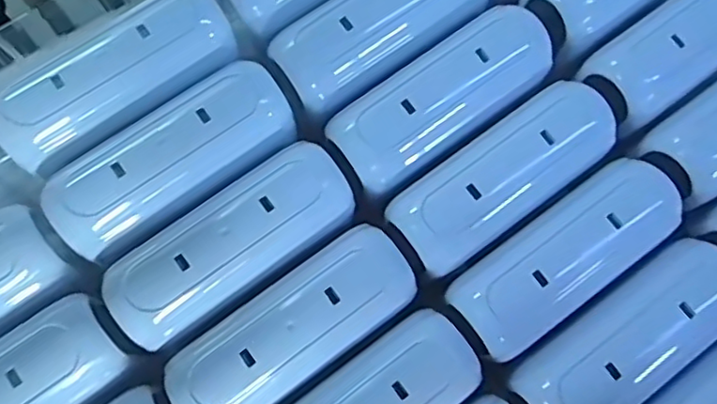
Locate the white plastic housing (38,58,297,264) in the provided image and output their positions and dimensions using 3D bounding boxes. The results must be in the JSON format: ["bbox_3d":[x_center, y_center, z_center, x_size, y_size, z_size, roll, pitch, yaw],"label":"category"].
[{"bbox_3d":[-0.055,-0.013,0.186,0.074,0.018,0.027,-36,80,-7],"label":"white plastic housing"}]

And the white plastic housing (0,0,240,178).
[{"bbox_3d":[-0.073,-0.038,0.188,0.074,0.017,0.023,-37,80,-7],"label":"white plastic housing"}]

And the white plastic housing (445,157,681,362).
[{"bbox_3d":[0.065,0.017,0.193,0.074,0.011,0.029,-35,80,-7],"label":"white plastic housing"}]

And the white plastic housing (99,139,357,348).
[{"bbox_3d":[-0.037,0.010,0.182,0.074,0.015,0.029,-36,80,-7],"label":"white plastic housing"}]

